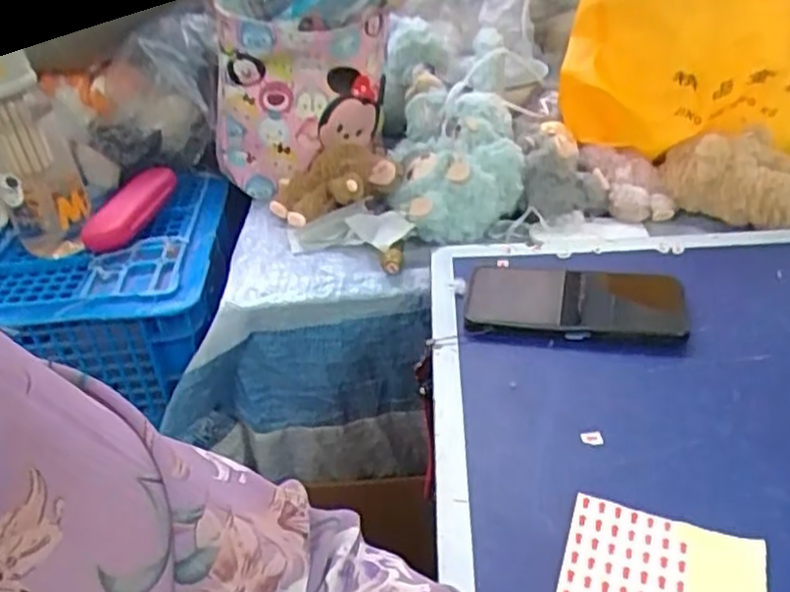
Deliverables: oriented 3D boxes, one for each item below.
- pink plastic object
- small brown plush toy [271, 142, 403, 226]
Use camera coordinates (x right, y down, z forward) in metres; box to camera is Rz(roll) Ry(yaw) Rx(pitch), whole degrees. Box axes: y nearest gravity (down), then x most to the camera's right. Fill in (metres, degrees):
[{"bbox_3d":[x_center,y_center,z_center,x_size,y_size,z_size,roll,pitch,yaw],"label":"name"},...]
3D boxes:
[{"bbox_3d":[-0.277,-0.088,0.758,0.048,0.048,0.120,10,38,22],"label":"pink plastic object"},{"bbox_3d":[-0.062,-0.113,0.758,0.133,0.054,0.092,-9,35,-4],"label":"small brown plush toy"}]

